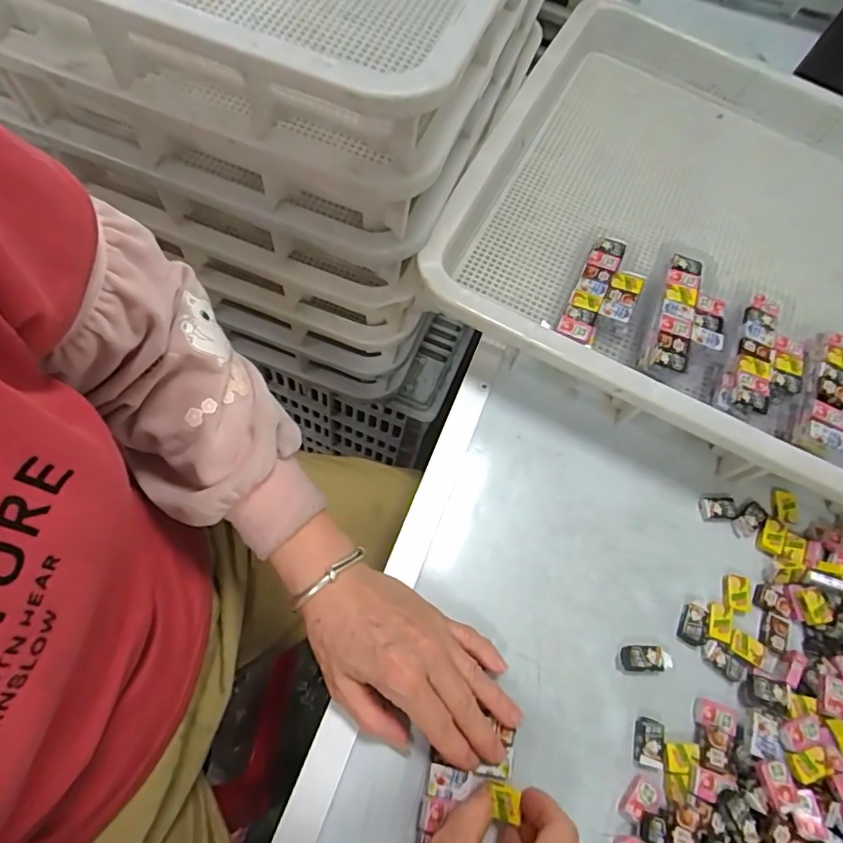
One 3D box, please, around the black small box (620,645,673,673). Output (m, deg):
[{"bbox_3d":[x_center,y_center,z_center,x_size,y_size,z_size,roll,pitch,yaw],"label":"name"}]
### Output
[{"bbox_3d":[0.160,0.169,0.382,0.034,0.007,0.017,2,65,-7],"label":"black small box"}]

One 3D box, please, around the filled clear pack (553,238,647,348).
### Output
[{"bbox_3d":[0.159,-0.106,0.471,0.052,0.029,0.118,28,65,5],"label":"filled clear pack"}]

